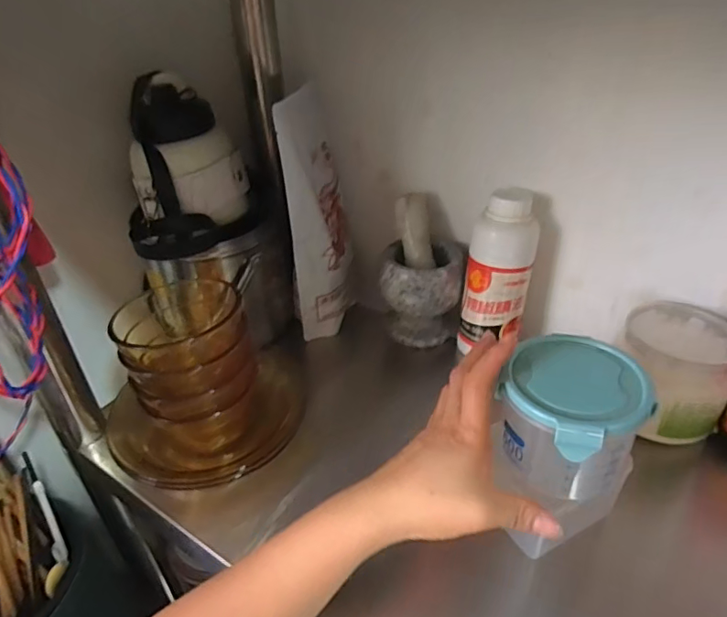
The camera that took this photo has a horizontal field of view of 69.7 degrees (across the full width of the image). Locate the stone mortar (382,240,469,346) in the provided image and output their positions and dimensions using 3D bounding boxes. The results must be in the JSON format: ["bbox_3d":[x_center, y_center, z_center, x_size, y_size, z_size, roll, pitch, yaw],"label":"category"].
[{"bbox_3d":[0.072,-0.016,0.633,0.090,0.106,0.087,5,35,9],"label":"stone mortar"}]

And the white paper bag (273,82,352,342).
[{"bbox_3d":[-0.047,-0.113,0.625,0.064,0.267,0.161,-1,35,1],"label":"white paper bag"}]

